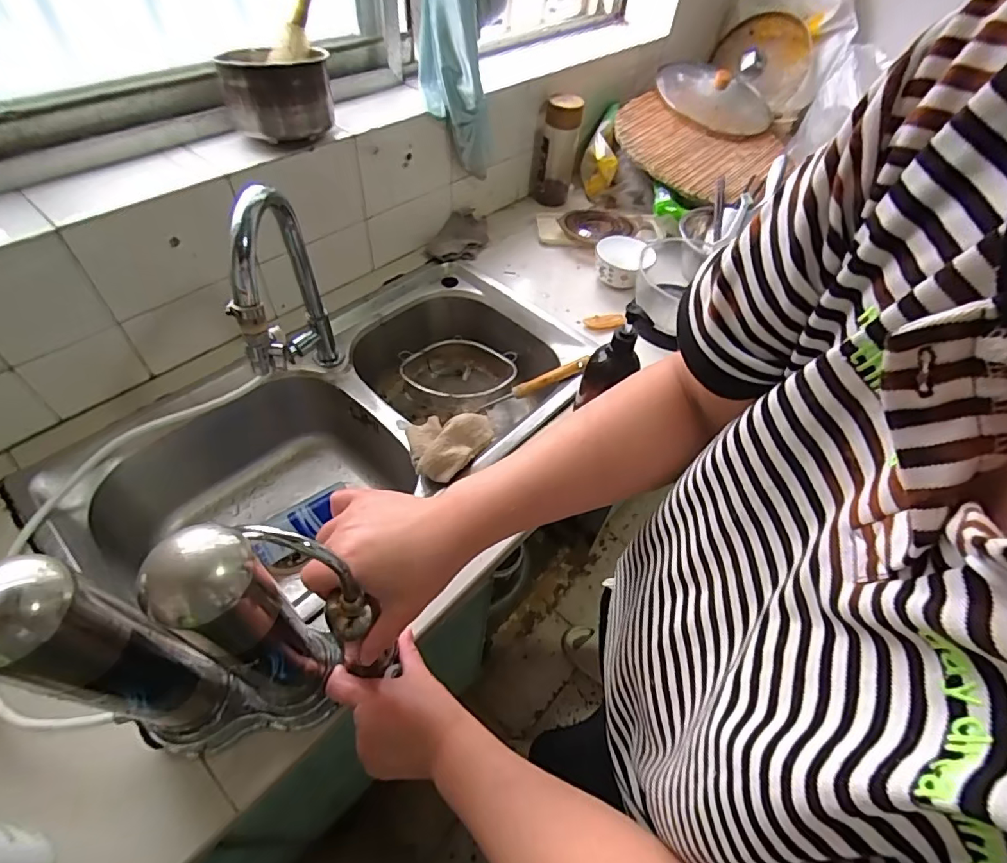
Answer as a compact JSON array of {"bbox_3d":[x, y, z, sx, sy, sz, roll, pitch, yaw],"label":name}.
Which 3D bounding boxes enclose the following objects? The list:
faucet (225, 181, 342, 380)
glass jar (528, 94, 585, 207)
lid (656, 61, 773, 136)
[{"bbox_3d":[-0.266,-0.133,0.628,0.054,0.304,0.204,-4,53,-9],"label":"faucet"},{"bbox_3d":[0.111,-0.607,1.096,0.090,0.211,0.090,3,52,-3],"label":"glass jar"},{"bbox_3d":[0.499,-0.786,1.199,0.281,0.077,0.235,19,53,10],"label":"lid"}]

